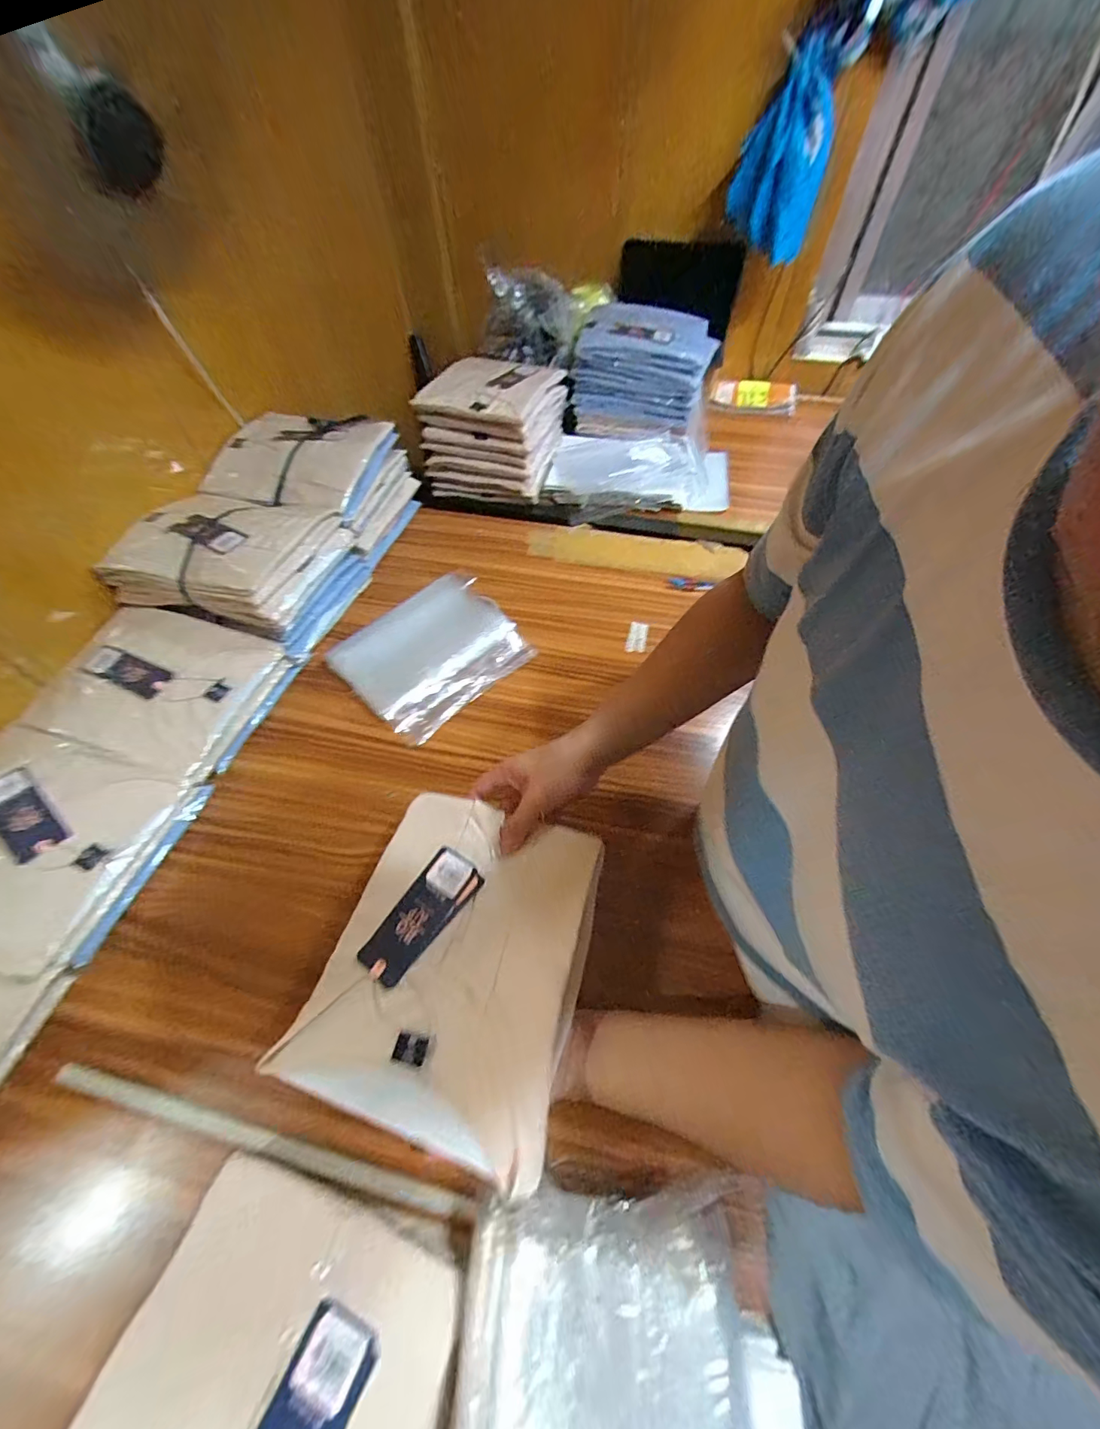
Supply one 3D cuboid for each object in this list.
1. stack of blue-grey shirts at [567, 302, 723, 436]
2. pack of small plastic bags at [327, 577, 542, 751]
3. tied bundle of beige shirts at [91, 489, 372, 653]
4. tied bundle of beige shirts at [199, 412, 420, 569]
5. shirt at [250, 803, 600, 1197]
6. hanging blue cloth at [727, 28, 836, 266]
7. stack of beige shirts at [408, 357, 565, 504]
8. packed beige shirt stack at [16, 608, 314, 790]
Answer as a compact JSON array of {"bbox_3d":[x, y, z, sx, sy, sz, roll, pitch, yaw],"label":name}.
[{"bbox_3d":[0.199,-0.736,1.024,0.275,0.176,0.271,10,56,8],"label":"stack of blue-grey shirts"},{"bbox_3d":[-0.178,-0.102,0.713,0.250,0.029,0.223,-39,64,-24],"label":"pack of small plastic bags"},{"bbox_3d":[-0.454,-0.215,0.711,0.246,0.158,0.213,10,56,7],"label":"tied bundle of beige shirts"},{"bbox_3d":[-0.404,-0.391,0.827,0.236,0.170,0.245,13,56,9],"label":"tied bundle of beige shirts"},{"bbox_3d":[-0.080,0.201,0.411,0.214,0.029,0.251,15,57,10],"label":"shirt"},{"bbox_3d":[0.435,-1.046,0.889,0.156,0.254,0.064,25,59,16],"label":"hanging blue cloth"},{"bbox_3d":[-0.109,-0.574,0.950,0.227,0.181,0.235,11,56,7],"label":"stack of beige shirts"},{"bbox_3d":[-0.506,-0.027,0.625,0.233,0.089,0.214,12,56,8],"label":"packed beige shirt stack"}]

